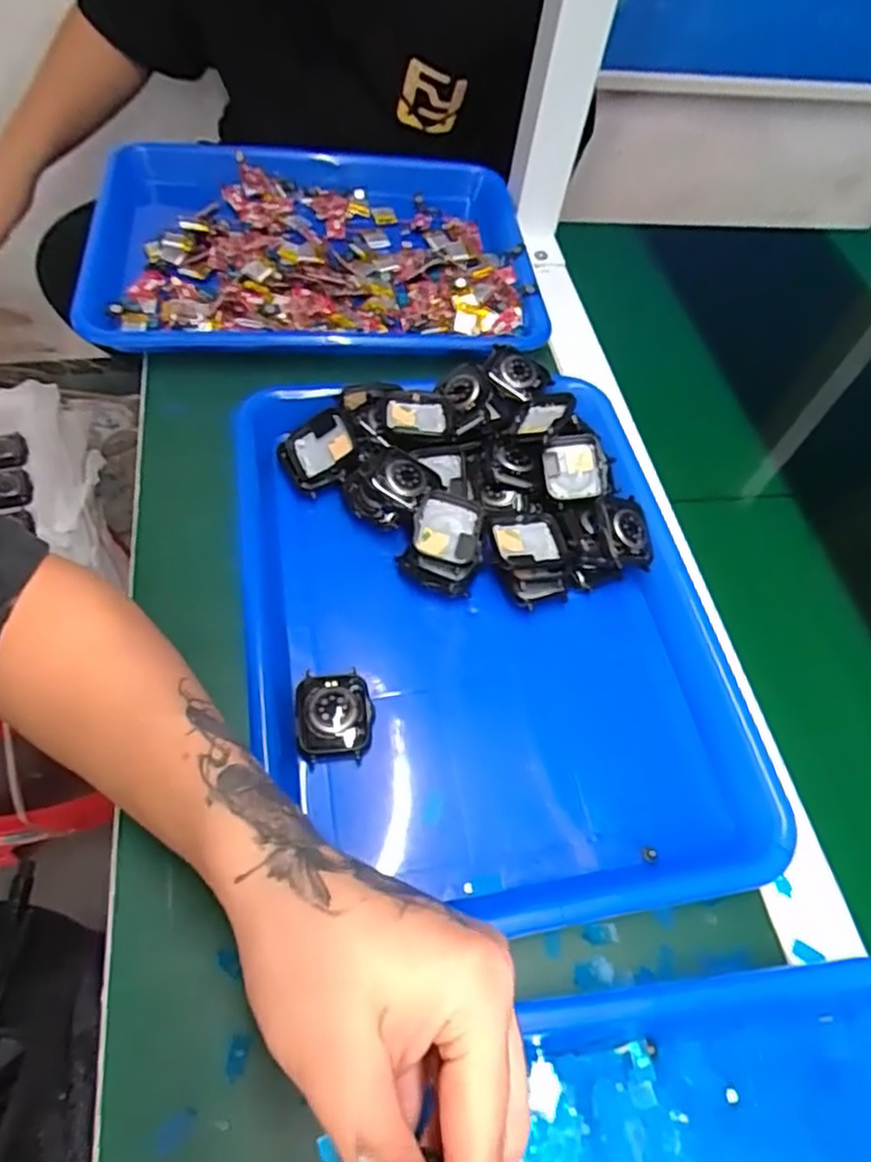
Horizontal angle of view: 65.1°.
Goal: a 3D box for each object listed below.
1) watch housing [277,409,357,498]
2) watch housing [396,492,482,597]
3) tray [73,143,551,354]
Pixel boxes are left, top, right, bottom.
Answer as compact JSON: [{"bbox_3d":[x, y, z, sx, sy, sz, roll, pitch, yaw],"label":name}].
[{"bbox_3d":[-0.073,-0.079,0.428,0.047,0.011,0.044,-26,77,14],"label":"watch housing"},{"bbox_3d":[0.005,-0.020,0.396,0.041,0.025,0.052,19,63,-7],"label":"watch housing"},{"bbox_3d":[-0.098,-0.261,0.544,0.346,0.038,0.244,-1,58,-7],"label":"tray"}]

